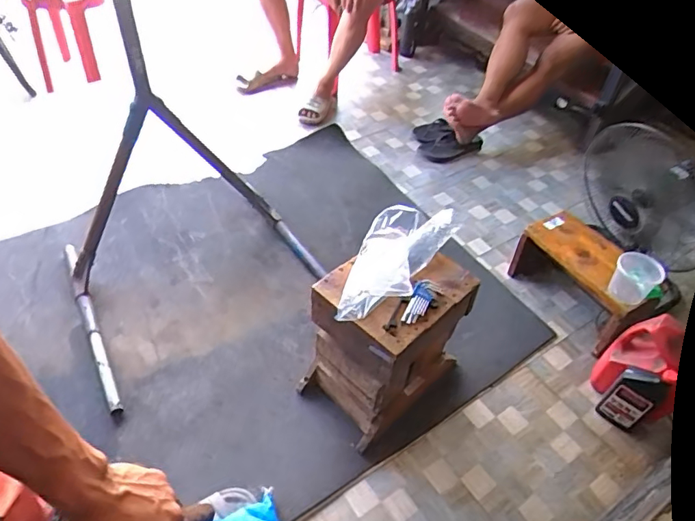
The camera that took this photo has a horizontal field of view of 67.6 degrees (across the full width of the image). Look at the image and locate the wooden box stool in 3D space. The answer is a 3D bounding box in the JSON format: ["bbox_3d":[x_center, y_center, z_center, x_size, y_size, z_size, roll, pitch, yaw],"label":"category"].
[{"bbox_3d":[0.105,0.192,1.315,0.361,0.434,0.249,-31,58,-29],"label":"wooden box stool"}]

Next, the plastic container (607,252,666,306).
[{"bbox_3d":[0.787,0.044,1.423,0.112,0.113,0.115,3,48,-3],"label":"plastic container"}]

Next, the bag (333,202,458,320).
[{"bbox_3d":[0.123,-0.022,1.183,0.164,0.099,0.394,24,50,15],"label":"bag"}]

